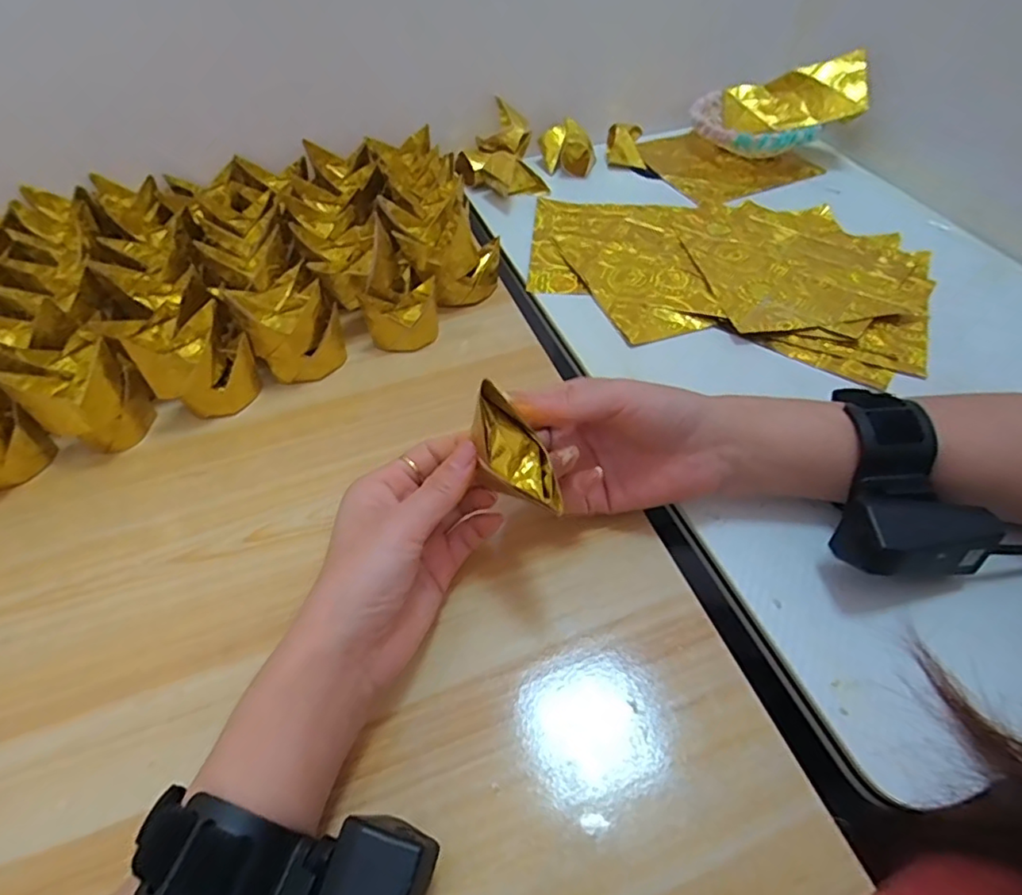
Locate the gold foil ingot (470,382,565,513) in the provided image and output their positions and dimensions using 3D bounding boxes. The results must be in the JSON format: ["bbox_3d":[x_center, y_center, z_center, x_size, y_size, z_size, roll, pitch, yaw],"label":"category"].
[{"bbox_3d":[0.000,0.002,0.266,0.031,0.018,0.063,-33,96,-21],"label":"gold foil ingot"}]

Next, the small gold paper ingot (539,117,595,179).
[{"bbox_3d":[0.052,-0.294,0.573,0.057,0.039,0.031,27,57,22],"label":"small gold paper ingot"}]

